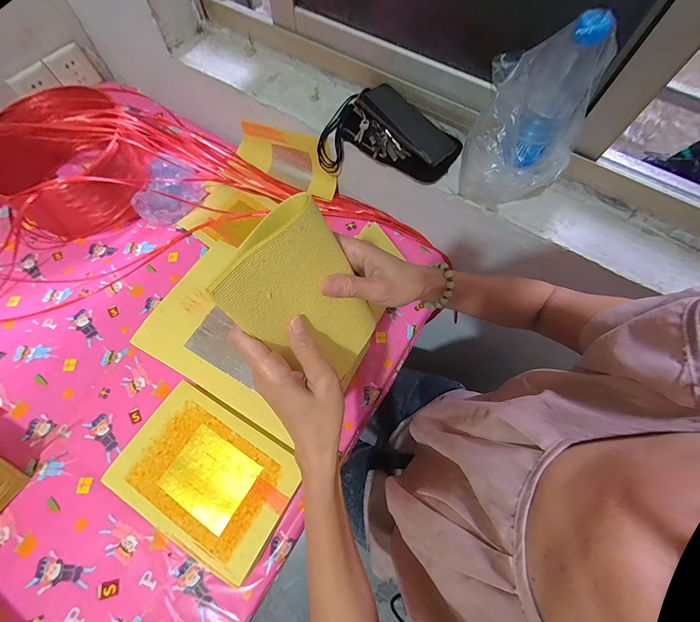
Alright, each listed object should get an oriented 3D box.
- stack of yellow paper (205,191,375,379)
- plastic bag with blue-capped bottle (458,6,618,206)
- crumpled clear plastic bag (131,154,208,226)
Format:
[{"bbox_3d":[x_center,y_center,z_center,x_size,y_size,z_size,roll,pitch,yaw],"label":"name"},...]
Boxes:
[{"bbox_3d":[-0.036,-0.005,0.277,0.029,0.162,0.104,25,68,43],"label":"stack of yellow paper"},{"bbox_3d":[0.226,-0.224,0.397,0.119,0.213,0.134,42,72,14],"label":"plastic bag with blue-capped bottle"},{"bbox_3d":[-0.362,-0.236,0.607,0.075,0.089,0.134,39,72,13],"label":"crumpled clear plastic bag"}]

